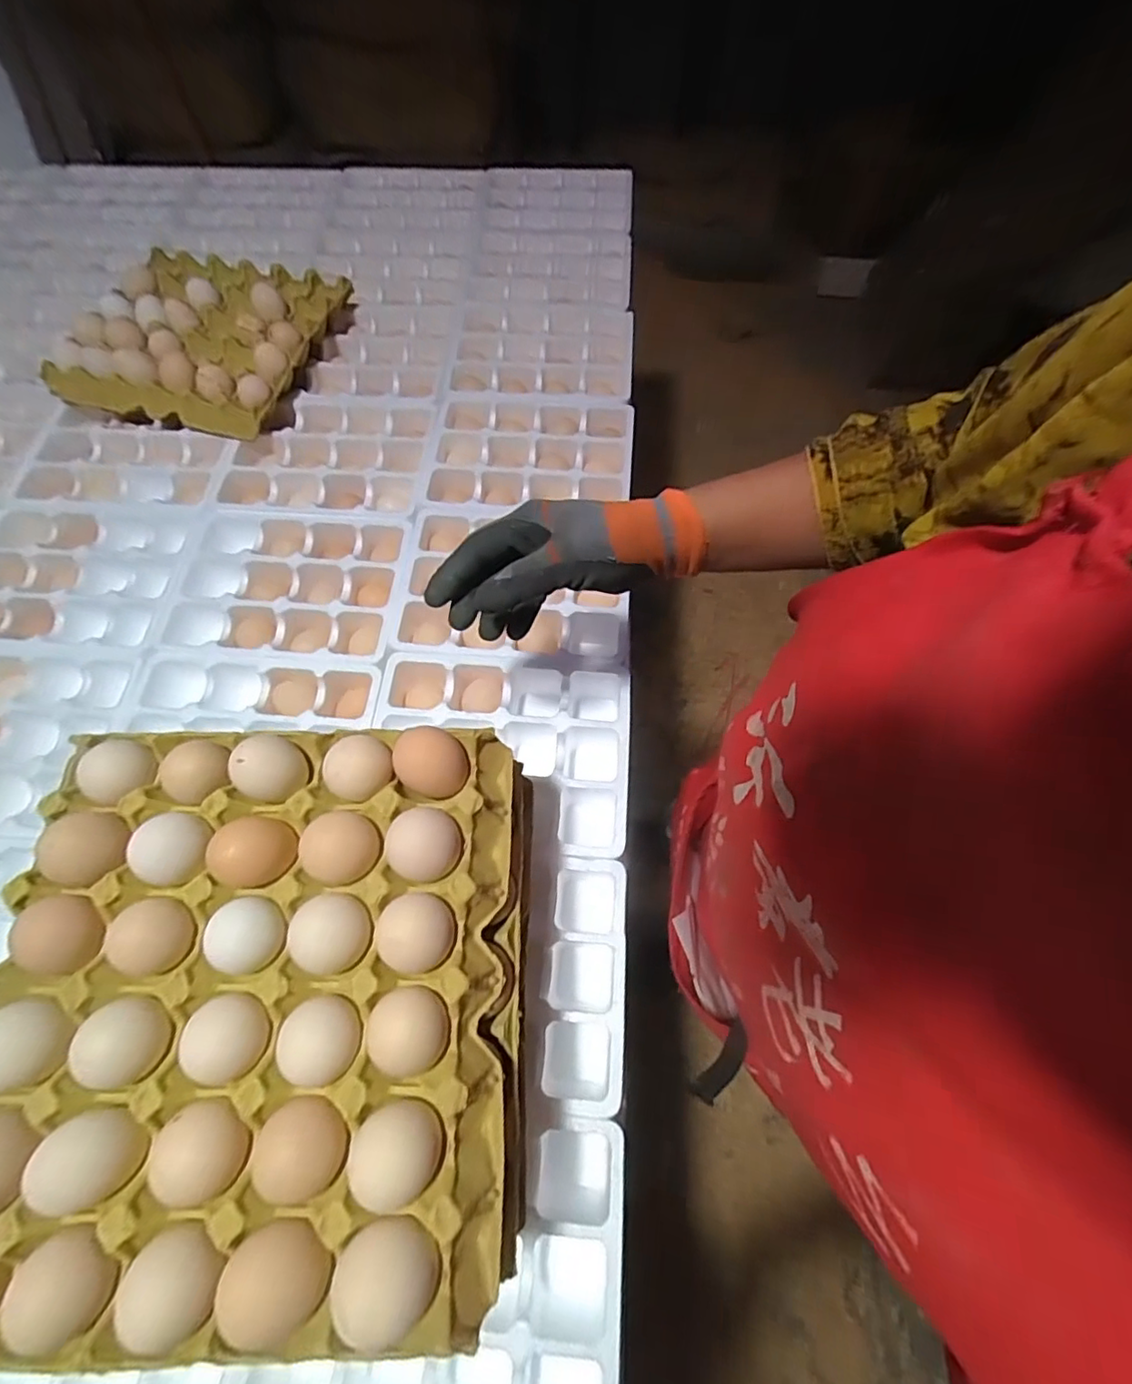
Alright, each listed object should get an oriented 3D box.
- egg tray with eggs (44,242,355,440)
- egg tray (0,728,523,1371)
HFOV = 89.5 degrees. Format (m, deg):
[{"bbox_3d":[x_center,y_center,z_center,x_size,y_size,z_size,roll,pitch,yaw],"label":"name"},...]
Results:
[{"bbox_3d":[-0.466,-0.461,0.745,0.287,0.061,0.282,13,65,6],"label":"egg tray with eggs"},{"bbox_3d":[-0.166,0.162,0.318,0.272,0.063,0.282,-1,66,1],"label":"egg tray"}]

